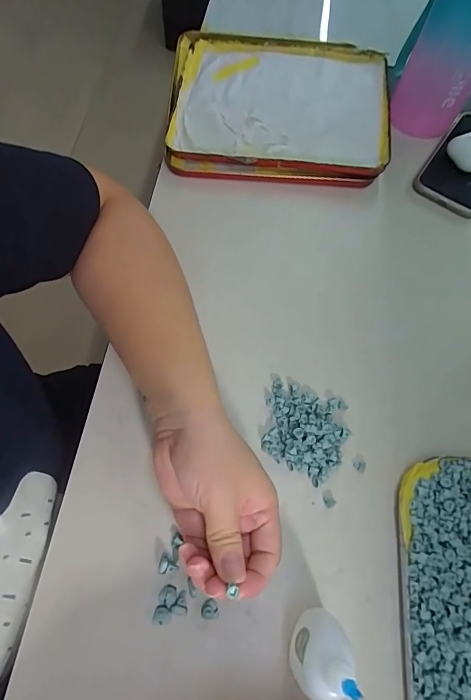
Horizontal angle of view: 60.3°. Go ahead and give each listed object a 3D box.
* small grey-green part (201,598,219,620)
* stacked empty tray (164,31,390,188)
[{"bbox_3d":[-0.018,0.185,0.288,0.012,0.005,0.013,1,66,-2],"label":"small grey-green part"},{"bbox_3d":[0.053,-0.305,0.502,0.266,0.038,0.253,5,66,-1],"label":"stacked empty tray"}]

